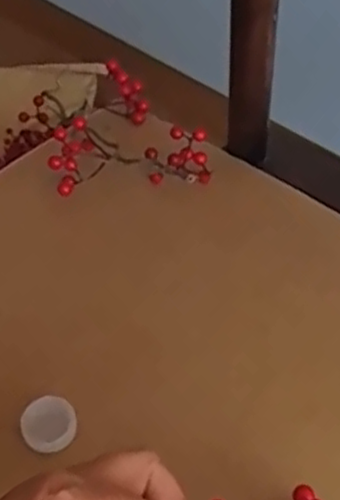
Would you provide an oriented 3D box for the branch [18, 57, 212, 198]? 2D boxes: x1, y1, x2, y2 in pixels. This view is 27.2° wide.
[{"bbox_3d":[-0.051,-0.100,0.597,0.130,0.038,0.156,-16,51,-16],"label":"branch"}]

